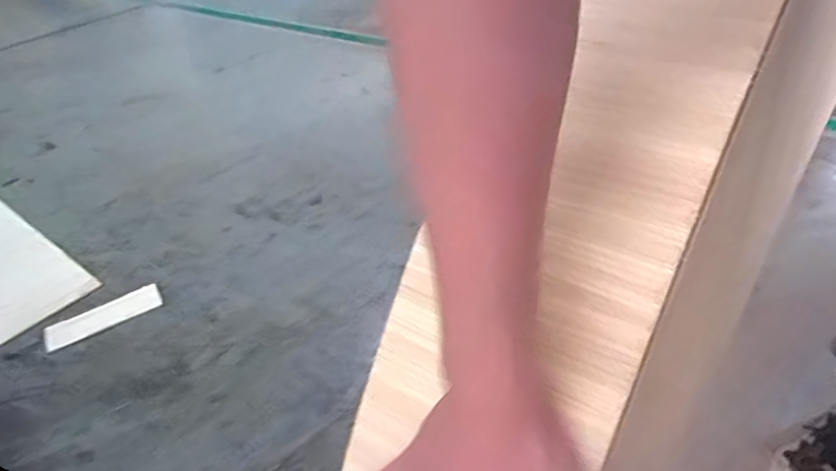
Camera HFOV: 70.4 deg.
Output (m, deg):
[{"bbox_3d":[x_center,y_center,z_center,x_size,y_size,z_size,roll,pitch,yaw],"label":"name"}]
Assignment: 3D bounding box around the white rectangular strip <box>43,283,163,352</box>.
[{"bbox_3d":[-0.464,0.119,0.876,0.162,0.009,0.059,-25,39,-22],"label":"white rectangular strip"}]

